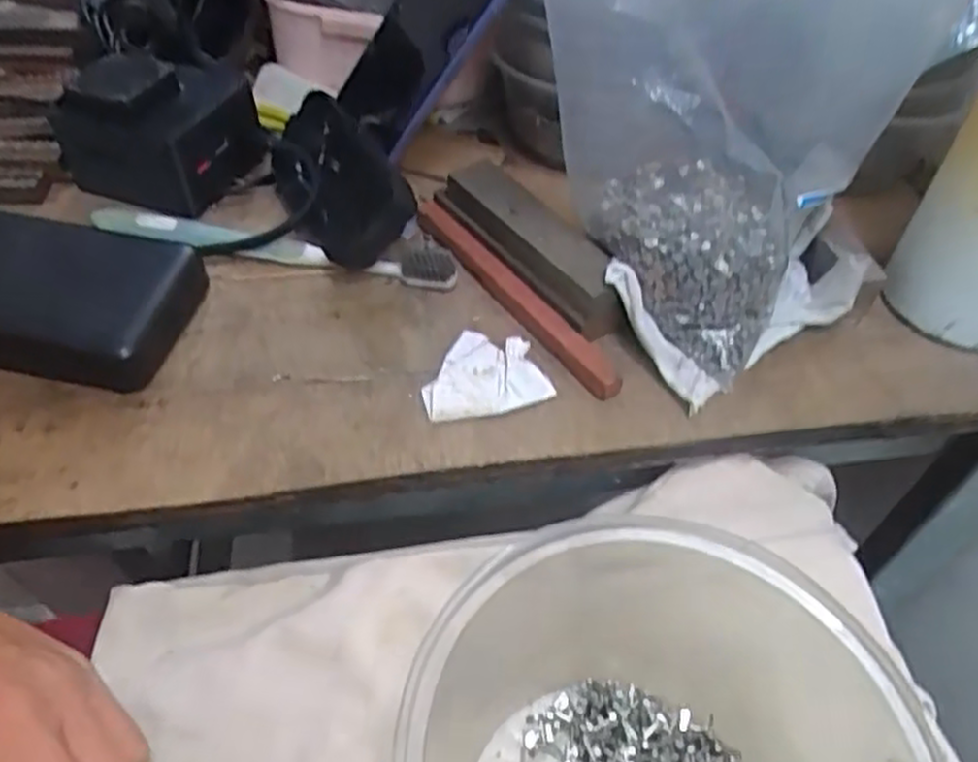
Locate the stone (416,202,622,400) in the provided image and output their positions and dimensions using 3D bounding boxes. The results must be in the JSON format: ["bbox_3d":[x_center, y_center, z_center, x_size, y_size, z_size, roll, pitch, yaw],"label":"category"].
[{"bbox_3d":[0.008,-0.045,0.364,0.016,0.010,0.150,-30,59,-23],"label":"stone"}]

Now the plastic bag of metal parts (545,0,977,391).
[{"bbox_3d":[0.099,-0.126,0.342,0.118,0.154,0.204,-12,53,-13],"label":"plastic bag of metal parts"}]

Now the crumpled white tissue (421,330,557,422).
[{"bbox_3d":[-0.002,-0.003,0.332,0.053,0.009,0.040,-6,52,-7],"label":"crumpled white tissue"}]

